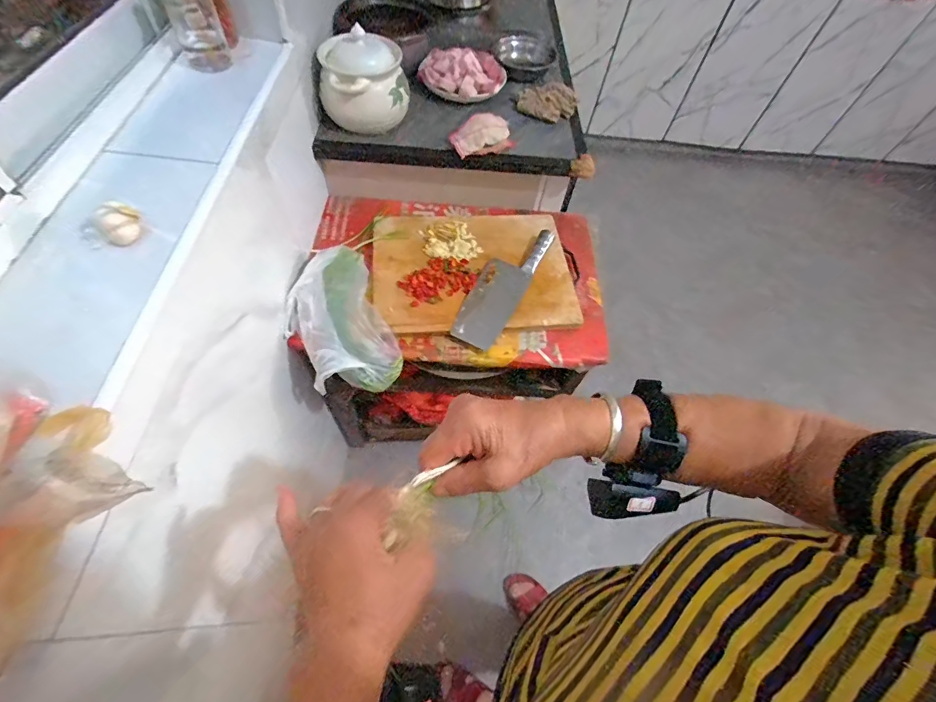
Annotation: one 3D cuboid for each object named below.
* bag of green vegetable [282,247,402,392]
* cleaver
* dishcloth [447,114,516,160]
[{"bbox_3d":[-0.239,-0.064,0.767,0.166,0.066,0.299,-21,64,-13],"label":"bag of green vegetable"},{"bbox_3d":[0.069,-0.140,0.830,0.091,0.034,0.299,27,63,12],"label":"cleaver"},{"bbox_3d":[0.025,-0.447,0.862,0.131,0.049,0.079,-26,65,-16],"label":"dishcloth"}]

